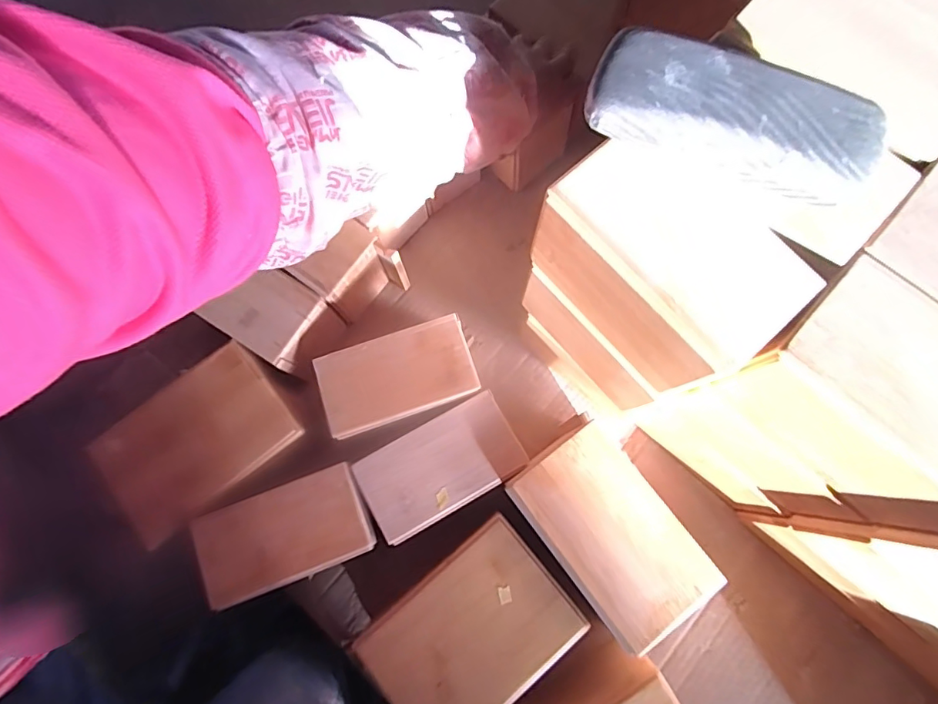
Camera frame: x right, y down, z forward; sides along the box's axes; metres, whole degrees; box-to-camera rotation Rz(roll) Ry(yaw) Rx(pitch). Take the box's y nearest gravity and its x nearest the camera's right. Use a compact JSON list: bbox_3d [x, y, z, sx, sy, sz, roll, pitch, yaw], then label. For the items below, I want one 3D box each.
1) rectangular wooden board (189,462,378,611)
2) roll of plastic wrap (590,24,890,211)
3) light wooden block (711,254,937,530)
[{"bbox_3d":[-0.164,0.161,0.448,0.145,0.012,0.080,-21,77,-3],"label":"rectangular wooden board"},{"bbox_3d":[0.140,-0.124,0.280,0.155,0.043,0.055,19,78,6],"label":"roll of plastic wrap"},{"bbox_3d":[0.246,0.029,0.308,0.139,0.091,0.087,42,81,10],"label":"light wooden block"}]

